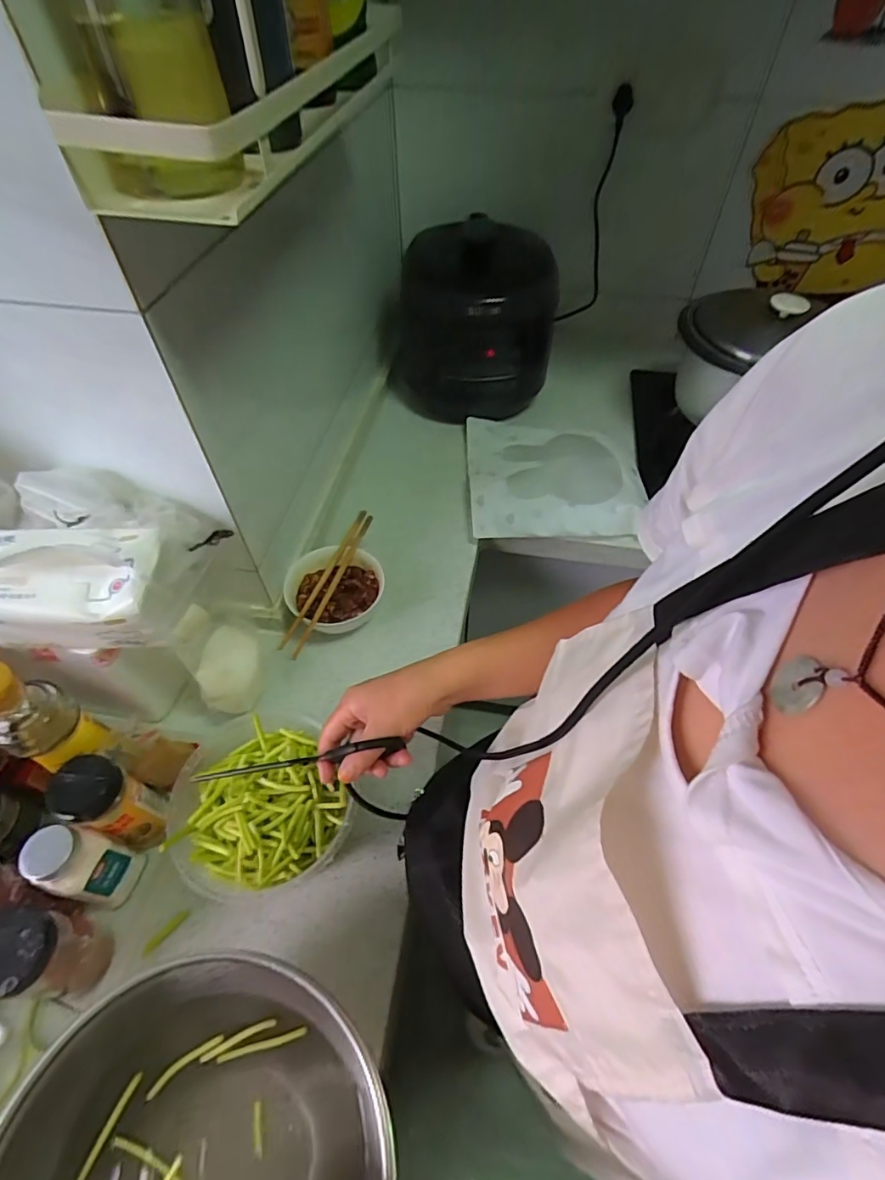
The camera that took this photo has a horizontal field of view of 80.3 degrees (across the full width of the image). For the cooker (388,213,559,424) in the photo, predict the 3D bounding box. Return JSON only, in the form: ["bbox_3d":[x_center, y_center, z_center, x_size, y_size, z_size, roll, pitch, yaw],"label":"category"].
[{"bbox_3d":[0.060,-0.459,0.915,0.251,0.257,0.224,7,53,5],"label":"cooker"}]

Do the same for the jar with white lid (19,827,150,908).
[{"bbox_3d":[-0.324,0.254,0.481,0.049,0.116,0.051,0,52,0],"label":"jar with white lid"}]

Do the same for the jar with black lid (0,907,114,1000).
[{"bbox_3d":[-0.336,0.311,0.447,0.061,0.121,0.062,7,53,5],"label":"jar with black lid"}]

